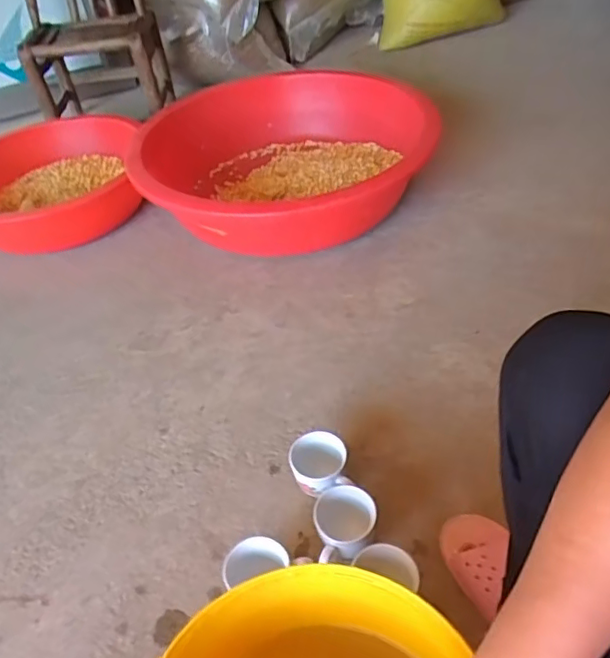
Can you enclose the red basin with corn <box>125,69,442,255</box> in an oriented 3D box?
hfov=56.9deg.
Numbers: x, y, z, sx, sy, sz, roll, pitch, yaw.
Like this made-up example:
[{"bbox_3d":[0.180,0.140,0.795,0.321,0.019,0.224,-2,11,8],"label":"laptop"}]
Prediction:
[{"bbox_3d":[-0.061,-0.372,1.269,0.604,0.219,0.584,-4,44,4],"label":"red basin with corn"}]

